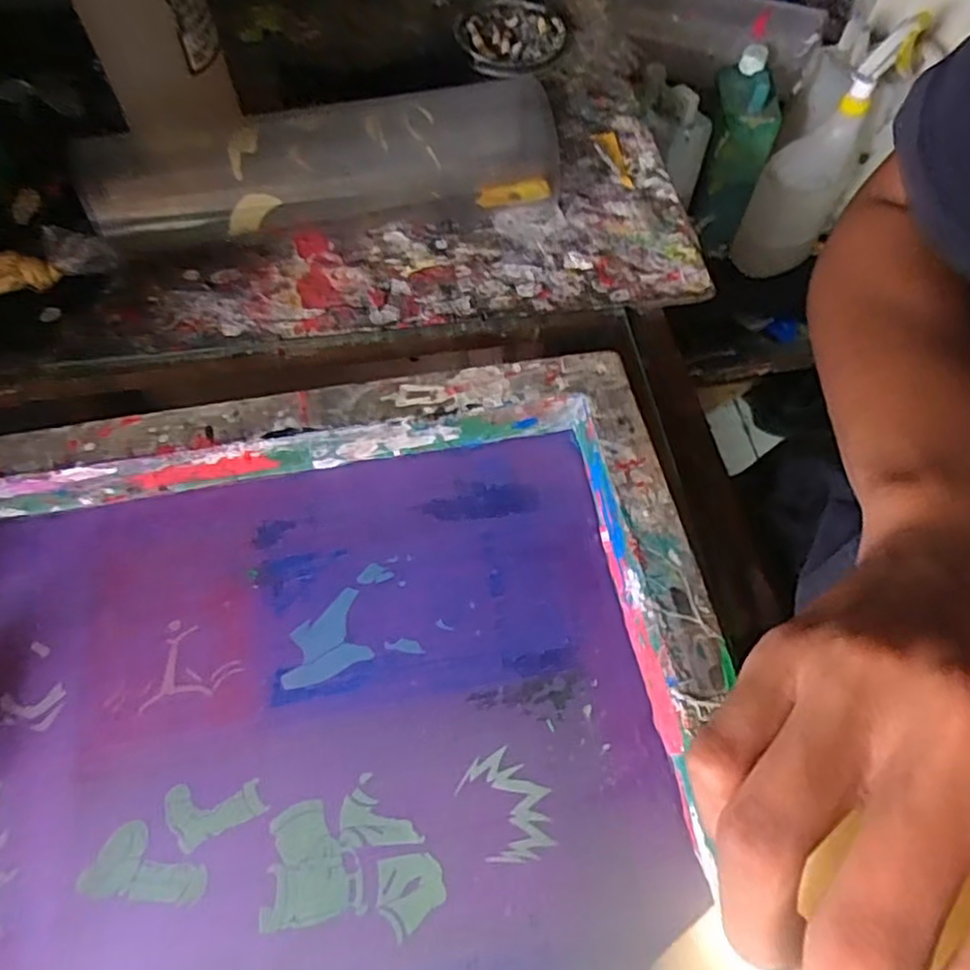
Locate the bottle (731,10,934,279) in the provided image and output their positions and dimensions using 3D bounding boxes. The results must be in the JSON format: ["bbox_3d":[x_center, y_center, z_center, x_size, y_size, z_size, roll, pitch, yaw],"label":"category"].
[{"bbox_3d":[0.392,-0.376,0.774,0.081,0.283,0.110,41,48,17],"label":"bottle"}]

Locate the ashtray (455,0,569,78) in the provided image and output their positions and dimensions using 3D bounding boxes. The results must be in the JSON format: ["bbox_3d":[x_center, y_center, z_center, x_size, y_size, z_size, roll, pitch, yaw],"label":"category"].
[{"bbox_3d":[0.024,-0.405,0.606,0.096,0.018,0.093,-2,63,-4],"label":"ashtray"}]

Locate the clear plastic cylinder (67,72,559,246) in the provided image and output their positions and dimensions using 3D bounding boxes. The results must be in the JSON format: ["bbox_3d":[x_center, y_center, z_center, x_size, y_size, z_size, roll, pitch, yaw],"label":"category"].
[{"bbox_3d":[-0.108,-0.226,0.479,0.324,0.069,0.067,-14,64,-10],"label":"clear plastic cylinder"}]

